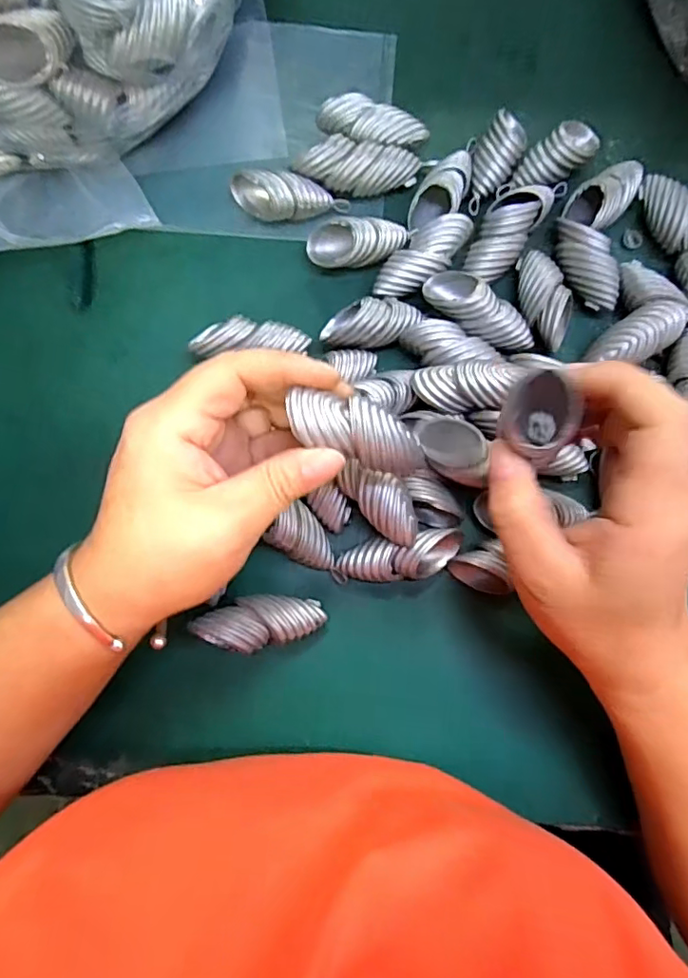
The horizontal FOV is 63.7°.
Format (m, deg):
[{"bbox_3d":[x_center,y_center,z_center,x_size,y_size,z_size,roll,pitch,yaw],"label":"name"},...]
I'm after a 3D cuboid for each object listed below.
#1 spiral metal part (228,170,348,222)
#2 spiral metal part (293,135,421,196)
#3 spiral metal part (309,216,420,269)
[{"bbox_3d":[-0.032,-0.171,0.328,0.067,0.027,0.021,2,80,1],"label":"spiral metal part"},{"bbox_3d":[0.009,-0.190,0.329,0.070,0.028,0.025,1,80,1],"label":"spiral metal part"},{"bbox_3d":[0.009,-0.142,0.323,0.058,0.027,0.024,2,80,1],"label":"spiral metal part"}]

